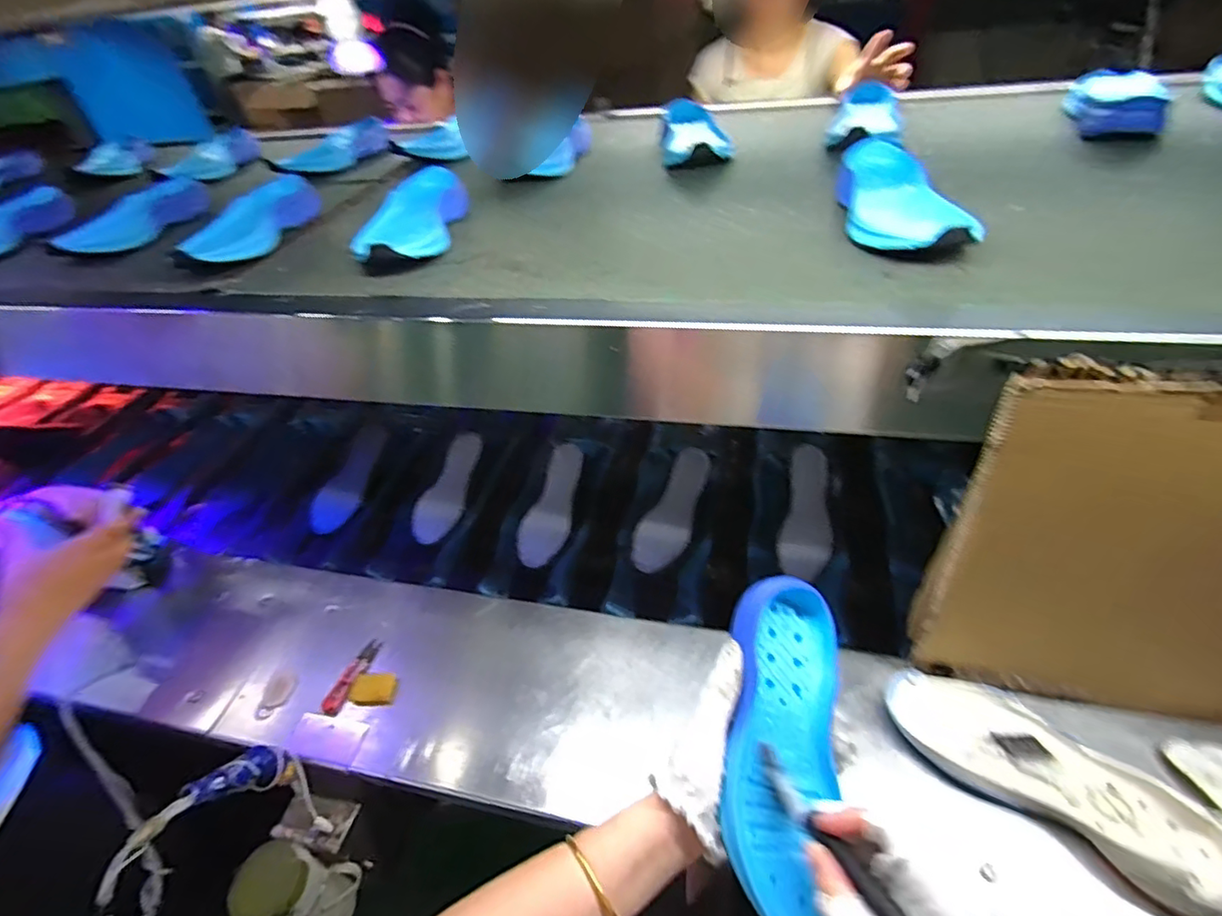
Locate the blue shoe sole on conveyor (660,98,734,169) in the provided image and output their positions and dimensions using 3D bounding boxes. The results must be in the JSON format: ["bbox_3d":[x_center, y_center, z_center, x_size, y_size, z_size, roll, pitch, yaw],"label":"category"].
[{"bbox_3d":[0.119,-0.462,0.822,0.089,0.044,0.257,-2,41,5],"label":"blue shoe sole on conveyor"}]

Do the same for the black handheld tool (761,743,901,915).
[{"bbox_3d":[0.133,0.231,0.352,0.015,0.018,0.151,-19,12,-14],"label":"black handheld tool"}]

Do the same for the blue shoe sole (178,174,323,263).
[{"bbox_3d":[-0.435,-0.293,0.708,0.080,0.037,0.217,2,42,10],"label":"blue shoe sole"}]

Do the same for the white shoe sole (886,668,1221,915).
[{"bbox_3d":[0.416,0.300,0.552,0.291,0.036,0.106,27,51,32],"label":"white shoe sole"}]

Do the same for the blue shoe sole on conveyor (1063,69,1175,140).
[{"bbox_3d":[0.664,-0.461,0.758,0.127,0.045,0.277,21,48,27],"label":"blue shoe sole on conveyor"}]

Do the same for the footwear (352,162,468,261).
[{"bbox_3d":[-0.225,-0.279,0.668,0.087,0.039,0.241,-4,41,2],"label":"footwear"}]

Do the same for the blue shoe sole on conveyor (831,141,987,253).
[{"bbox_3d":[0.274,-0.247,0.558,0.093,0.047,0.239,1,42,8],"label":"blue shoe sole on conveyor"}]

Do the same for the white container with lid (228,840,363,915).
[{"bbox_3d":[-0.339,0.470,0.625,0.123,0.074,0.076,21,49,-7],"label":"white container with lid"}]

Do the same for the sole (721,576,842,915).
[{"bbox_3d":[0.128,0.201,0.419,0.078,0.043,0.229,5,62,13],"label":"sole"}]

